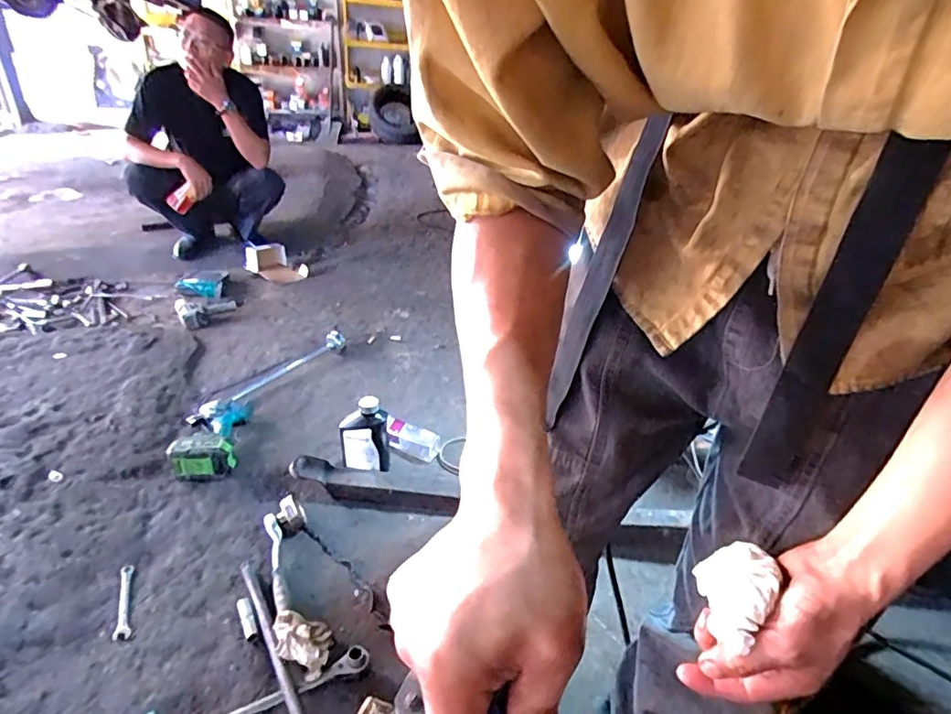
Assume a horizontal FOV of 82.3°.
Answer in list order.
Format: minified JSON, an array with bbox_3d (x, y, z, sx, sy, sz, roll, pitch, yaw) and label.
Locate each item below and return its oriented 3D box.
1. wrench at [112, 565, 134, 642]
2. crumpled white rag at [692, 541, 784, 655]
[{"bbox_3d":[-0.636,0.440,0.983,0.026,0.010,0.161,-7,30,-26],"label":"wrench"},{"bbox_3d":[0.201,0.178,0.400,0.035,0.059,0.078,32,27,-7],"label":"crumpled white rag"}]

